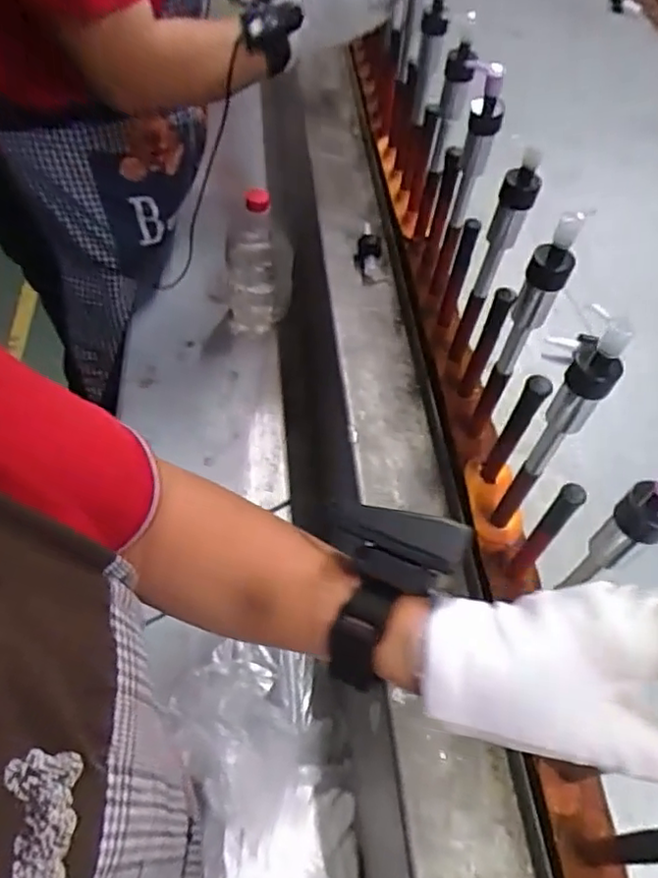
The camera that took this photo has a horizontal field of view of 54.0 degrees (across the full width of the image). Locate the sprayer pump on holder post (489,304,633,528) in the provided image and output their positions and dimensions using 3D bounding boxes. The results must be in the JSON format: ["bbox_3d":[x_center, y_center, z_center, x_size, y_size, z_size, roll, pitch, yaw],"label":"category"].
[{"bbox_3d":[0.159,0.001,0.471,0.043,0.242,0.025,32,58,21],"label":"sprayer pump on holder post"}]

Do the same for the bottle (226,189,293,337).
[{"bbox_3d":[-0.097,-0.250,0.888,0.092,0.203,0.092,0,52,-2],"label":"bottle"}]

